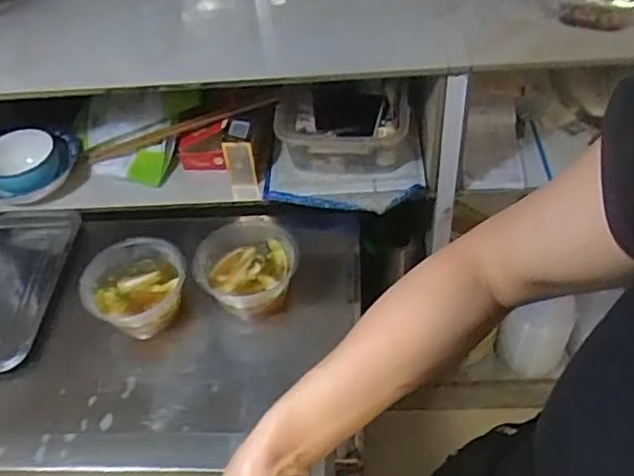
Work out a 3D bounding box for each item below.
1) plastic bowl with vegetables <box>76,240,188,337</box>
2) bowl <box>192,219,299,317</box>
[{"bbox_3d":[-0.248,0.074,0.888,0.135,0.081,0.132,-3,47,3],"label":"plastic bowl with vegetables"},{"bbox_3d":[-0.095,0.049,0.900,0.141,0.091,0.134,-3,47,3],"label":"bowl"}]

